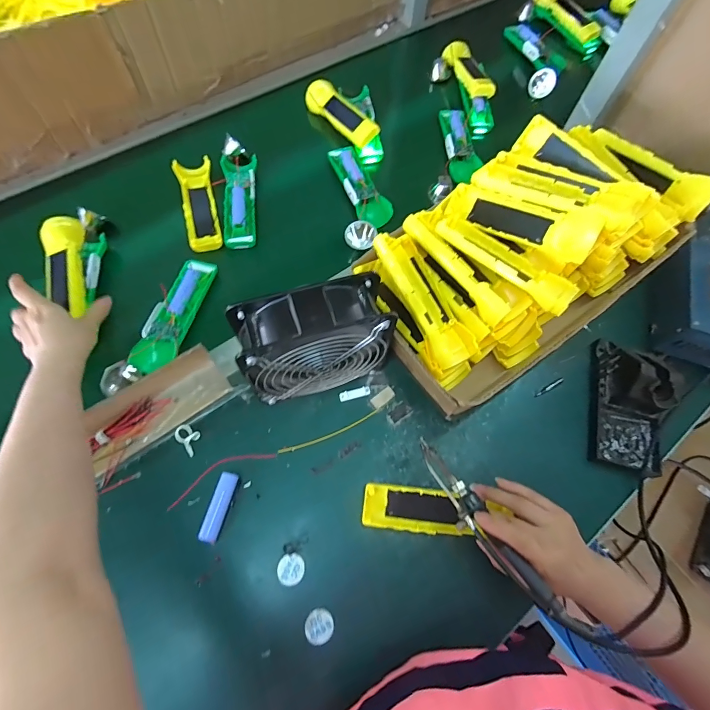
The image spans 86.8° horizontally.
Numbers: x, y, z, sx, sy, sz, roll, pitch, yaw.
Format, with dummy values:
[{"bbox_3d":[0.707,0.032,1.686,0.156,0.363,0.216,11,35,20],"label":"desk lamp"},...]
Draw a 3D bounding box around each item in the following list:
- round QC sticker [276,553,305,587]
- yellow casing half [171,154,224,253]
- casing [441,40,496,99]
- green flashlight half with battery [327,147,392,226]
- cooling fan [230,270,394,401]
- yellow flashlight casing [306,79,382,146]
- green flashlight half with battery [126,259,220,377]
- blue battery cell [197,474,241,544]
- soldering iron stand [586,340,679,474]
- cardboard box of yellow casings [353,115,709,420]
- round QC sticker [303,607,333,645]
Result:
[{"bbox_3d":[-0.065,0.218,0.382,0.026,0.004,0.028,-7,67,-6],"label":"round QC sticker"},{"bbox_3d":[-0.228,-0.222,0.552,0.049,0.020,0.157,-14,68,-9],"label":"yellow casing half"},{"bbox_3d":[0.204,-0.516,0.677,0.045,0.031,0.160,-9,67,-7],"label":"casing"},{"bbox_3d":[0.007,-0.264,0.575,0.050,0.018,0.163,-19,68,-11],"label":"green flashlight half with battery"},{"bbox_3d":[-0.040,-0.010,0.397,0.152,0.150,0.066,-17,68,-10],"label":"cooling fan"},{"bbox_3d":[-0.029,-0.403,0.628,0.046,0.039,0.163,-34,72,-16],"label":"yellow flashlight casing"},{"bbox_3d":[-0.223,-0.053,0.475,0.047,0.025,0.161,17,66,5],"label":"green flashlight half with battery"},{"bbox_3d":[-0.141,0.157,0.391,0.018,0.018,0.065,15,66,4],"label":"blue battery cell"},{"bbox_3d":[0.328,0.052,0.435,0.077,0.069,0.153,16,66,4],"label":"soldering iron stand"},{"bbox_3d":[0.204,-0.122,0.452,0.393,0.162,0.212,-34,72,-16],"label":"cardboard box of yellow casings"},{"bbox_3d":[-0.035,0.263,0.363,0.027,0.004,0.028,1,66,-2],"label":"round QC sticker"}]

